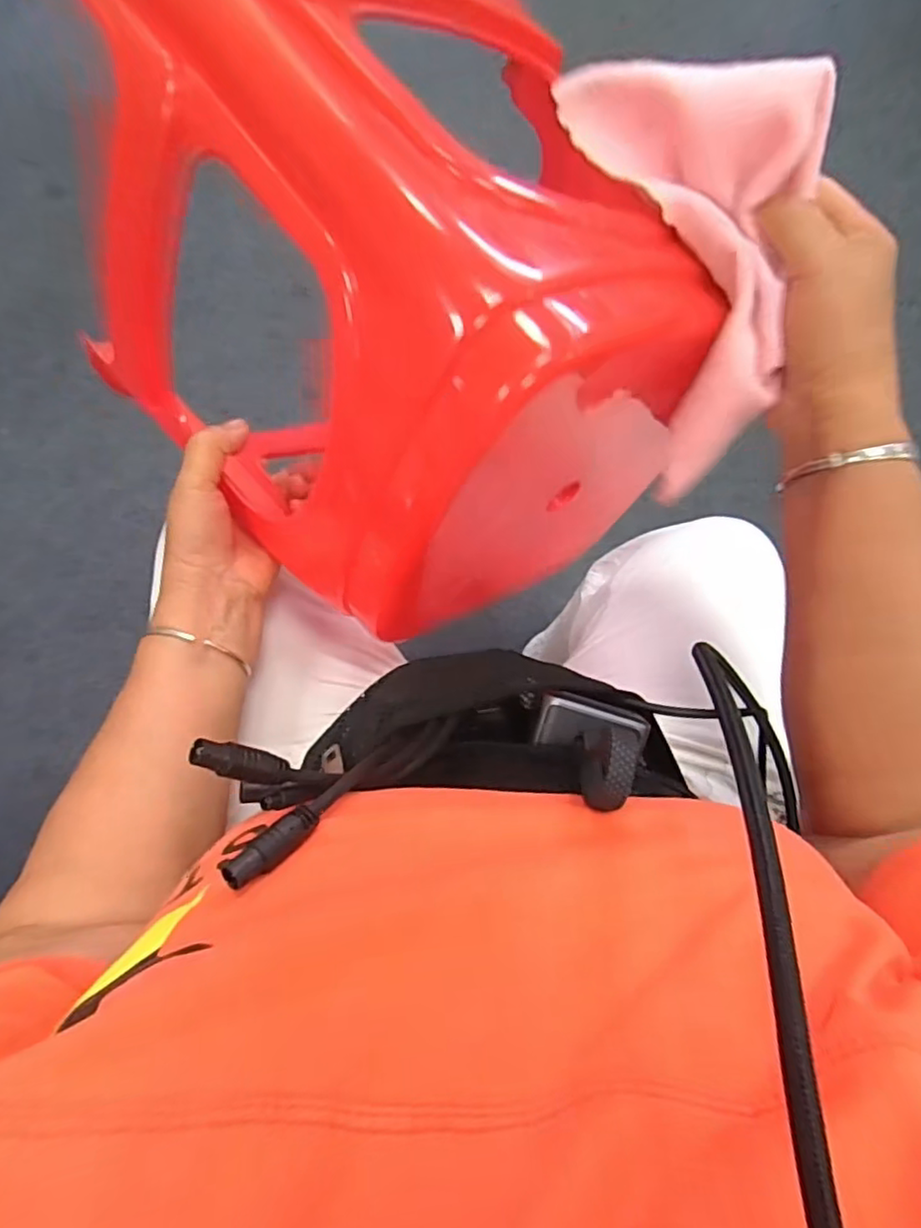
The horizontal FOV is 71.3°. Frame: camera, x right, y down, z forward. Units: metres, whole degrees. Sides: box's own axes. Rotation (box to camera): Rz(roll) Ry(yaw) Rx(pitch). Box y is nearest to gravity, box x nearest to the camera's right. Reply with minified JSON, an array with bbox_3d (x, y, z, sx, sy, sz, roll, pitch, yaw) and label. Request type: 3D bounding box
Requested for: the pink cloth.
[{"bbox_3d":[0.119,-0.161,0.304,0.096,0.057,0.196,-12,102,-4],"label":"pink cloth"}]

